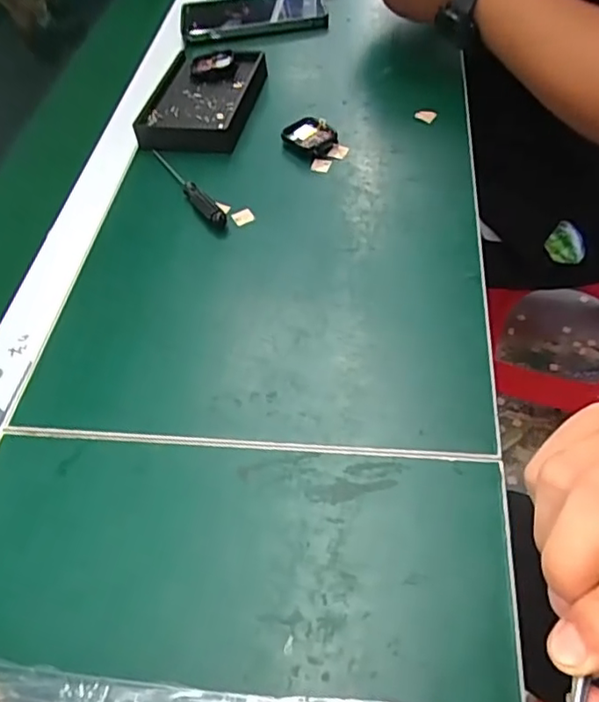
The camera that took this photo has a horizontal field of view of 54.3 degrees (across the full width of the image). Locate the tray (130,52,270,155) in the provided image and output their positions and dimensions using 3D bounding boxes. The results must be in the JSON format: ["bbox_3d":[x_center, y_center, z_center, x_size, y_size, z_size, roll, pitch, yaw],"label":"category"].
[{"bbox_3d":[-0.093,-0.239,0.547,0.099,0.029,0.136,8,54,11],"label":"tray"}]

